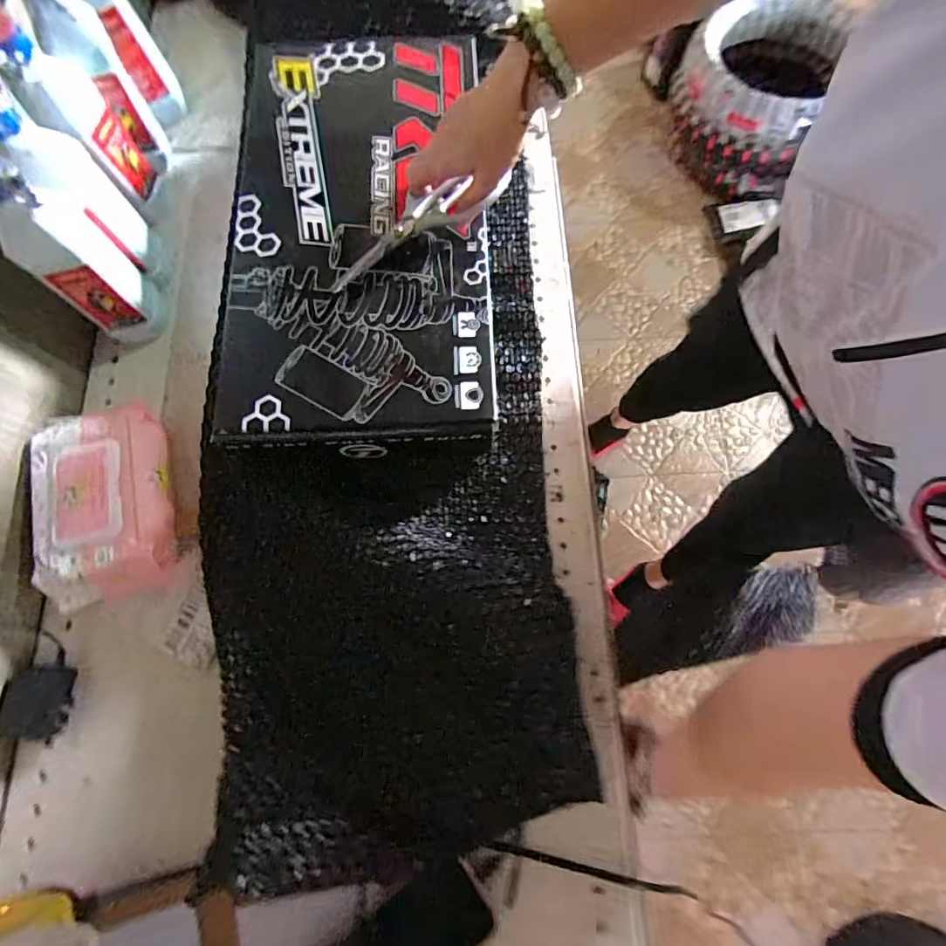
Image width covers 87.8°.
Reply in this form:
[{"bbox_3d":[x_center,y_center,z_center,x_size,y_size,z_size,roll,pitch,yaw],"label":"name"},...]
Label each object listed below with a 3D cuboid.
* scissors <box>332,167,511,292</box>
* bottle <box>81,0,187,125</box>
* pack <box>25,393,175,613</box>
[{"bbox_3d":[-0.056,-0.228,0.454,0.180,0.021,0.050,-34,76,-2],"label":"scissors"},{"bbox_3d":[-0.389,-0.491,0.544,0.044,0.202,0.070,-12,74,-2],"label":"bottle"},{"bbox_3d":[-0.340,0.024,0.461,0.112,0.056,0.180,-15,74,-3],"label":"pack"}]

